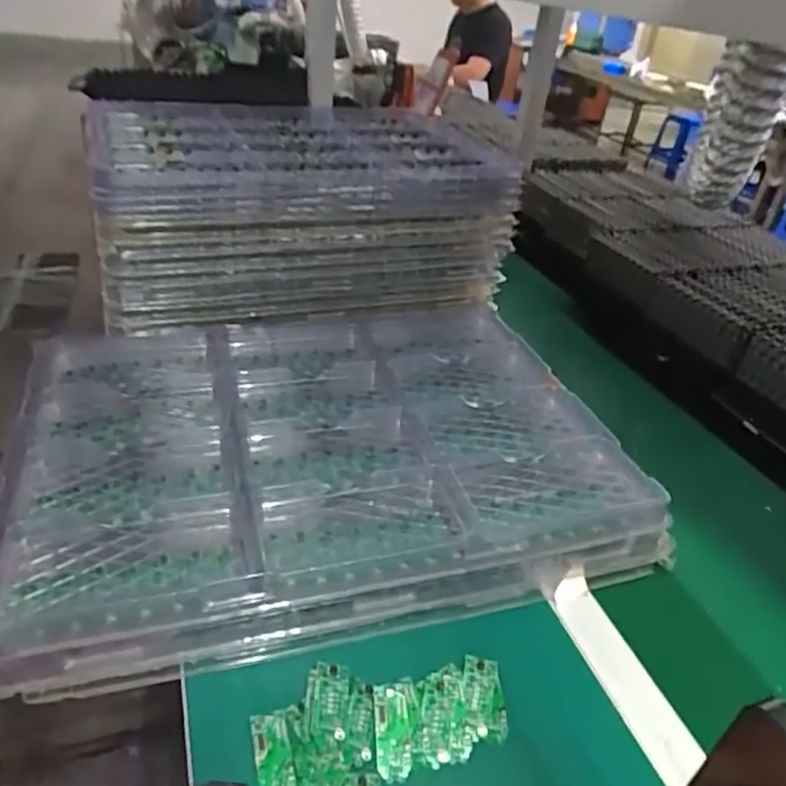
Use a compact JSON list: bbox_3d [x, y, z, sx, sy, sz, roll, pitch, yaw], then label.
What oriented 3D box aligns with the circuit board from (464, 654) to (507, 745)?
[{"bbox_3d":[0.066,0.222,0.460,0.030,0.012,0.057,6,33,-2],"label":"circuit board"}]

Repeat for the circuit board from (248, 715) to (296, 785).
[{"bbox_3d":[-0.078,0.237,0.412,0.022,0.007,0.056,-6,36,-19],"label":"circuit board"}]

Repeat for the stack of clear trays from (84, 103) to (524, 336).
[{"bbox_3d":[-0.170,-0.297,0.975,0.551,0.187,0.462,-12,38,-26],"label":"stack of clear trays"}]

